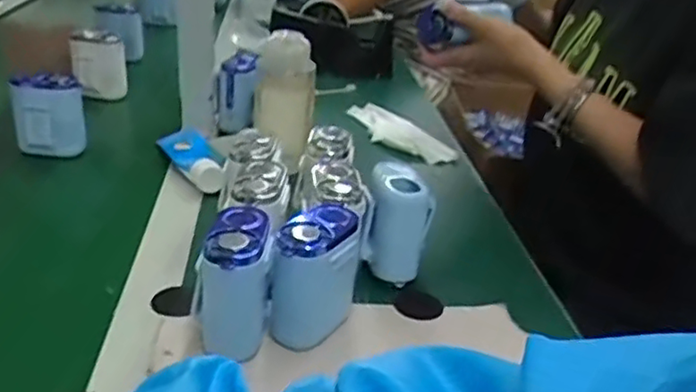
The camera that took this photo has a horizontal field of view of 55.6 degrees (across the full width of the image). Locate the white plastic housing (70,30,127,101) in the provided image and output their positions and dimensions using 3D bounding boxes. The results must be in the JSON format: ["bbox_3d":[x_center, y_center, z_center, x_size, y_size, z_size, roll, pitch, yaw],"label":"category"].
[{"bbox_3d":[-0.324,-0.174,0.861,0.064,0.081,0.048,-5,30,-21],"label":"white plastic housing"}]

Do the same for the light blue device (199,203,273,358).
[{"bbox_3d":[-0.073,0.055,0.425,0.043,0.074,0.067,2,28,-7],"label":"light blue device"}]

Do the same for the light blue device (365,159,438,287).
[{"bbox_3d":[0.039,0.026,0.514,0.049,0.086,0.049,9,28,6],"label":"light blue device"}]

